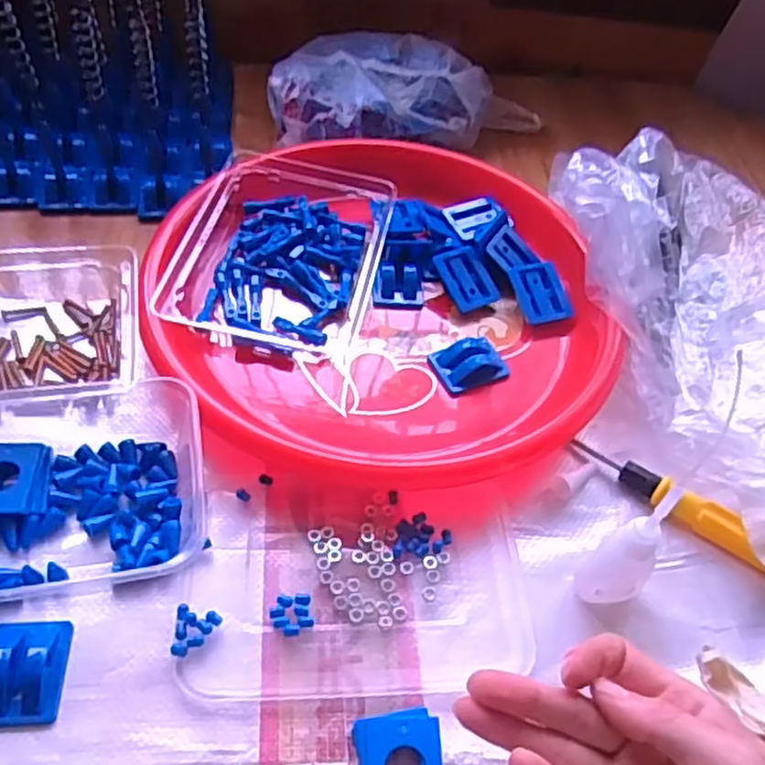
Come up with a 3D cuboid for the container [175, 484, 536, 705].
[{"bbox_3d":[-0.012,0.100,0.360,0.167,0.009,0.102,-1,50,-8],"label":"container"}]

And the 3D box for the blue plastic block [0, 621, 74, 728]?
[{"bbox_3d":[-0.159,0.125,0.319,0.034,0.015,0.046,-1,50,-7],"label":"blue plastic block"}]

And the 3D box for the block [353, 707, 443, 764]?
[{"bbox_3d":[0.008,0.163,0.307,0.035,0.012,0.042,-3,50,-9],"label":"block"}]

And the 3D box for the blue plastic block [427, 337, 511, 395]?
[{"bbox_3d":[0.056,-0.012,0.453,0.046,0.013,0.031,-16,53,-19],"label":"blue plastic block"}]

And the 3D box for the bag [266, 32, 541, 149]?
[{"bbox_3d":[0.019,-0.243,0.613,0.236,0.063,0.109,-13,52,-17],"label":"bag"}]

